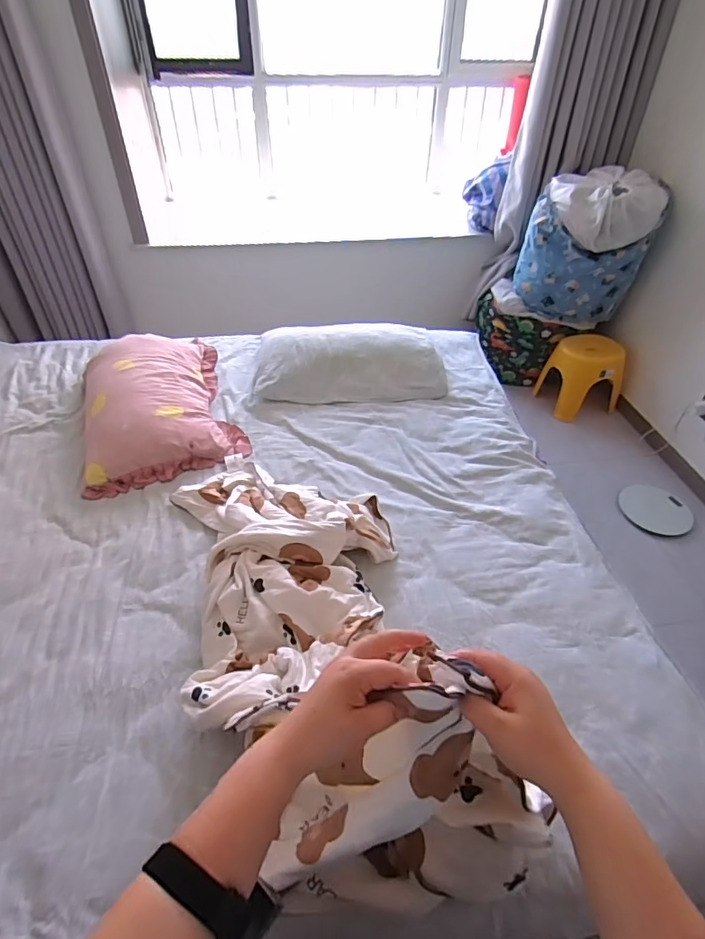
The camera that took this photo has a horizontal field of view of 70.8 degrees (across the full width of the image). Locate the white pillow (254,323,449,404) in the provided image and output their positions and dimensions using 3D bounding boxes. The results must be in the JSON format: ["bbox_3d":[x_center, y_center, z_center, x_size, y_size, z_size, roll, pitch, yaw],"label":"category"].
[{"bbox_3d":[-0.011,-0.396,1.745,0.630,0.120,0.391,-1,42,-4],"label":"white pillow"}]

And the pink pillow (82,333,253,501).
[{"bbox_3d":[-0.606,-0.240,1.541,0.440,0.136,0.714,-13,44,-16],"label":"pink pillow"}]

